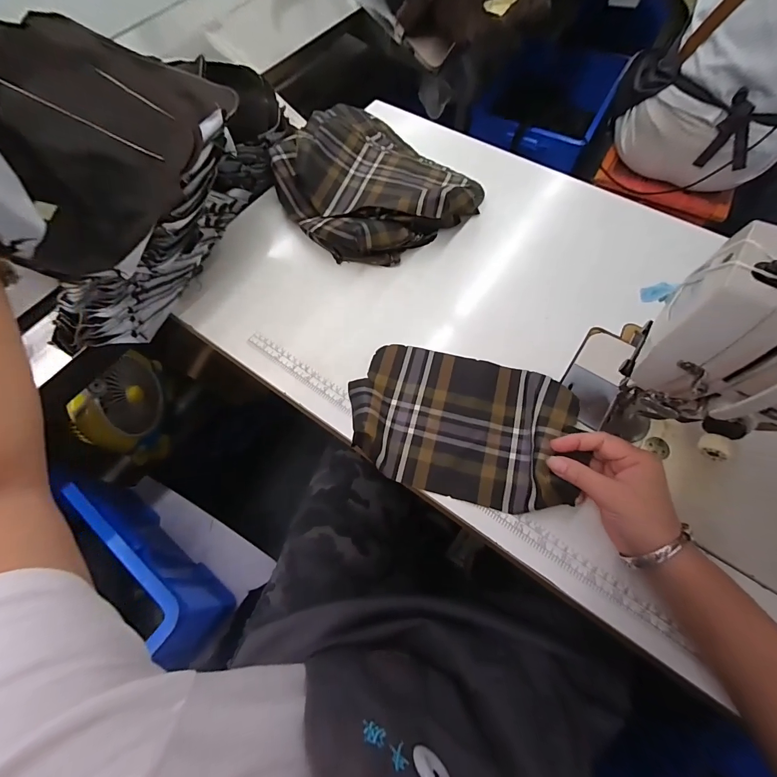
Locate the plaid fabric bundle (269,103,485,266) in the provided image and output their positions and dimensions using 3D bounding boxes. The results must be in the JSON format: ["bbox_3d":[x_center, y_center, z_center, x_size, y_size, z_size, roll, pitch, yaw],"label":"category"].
[{"bbox_3d":[-0.027,-0.299,0.532,0.235,0.056,0.267,-35,69,-13],"label":"plaid fabric bundle"}]

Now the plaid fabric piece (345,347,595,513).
[{"bbox_3d":[0.075,0.031,0.400,0.230,0.042,0.160,14,69,8],"label":"plaid fabric piece"}]

